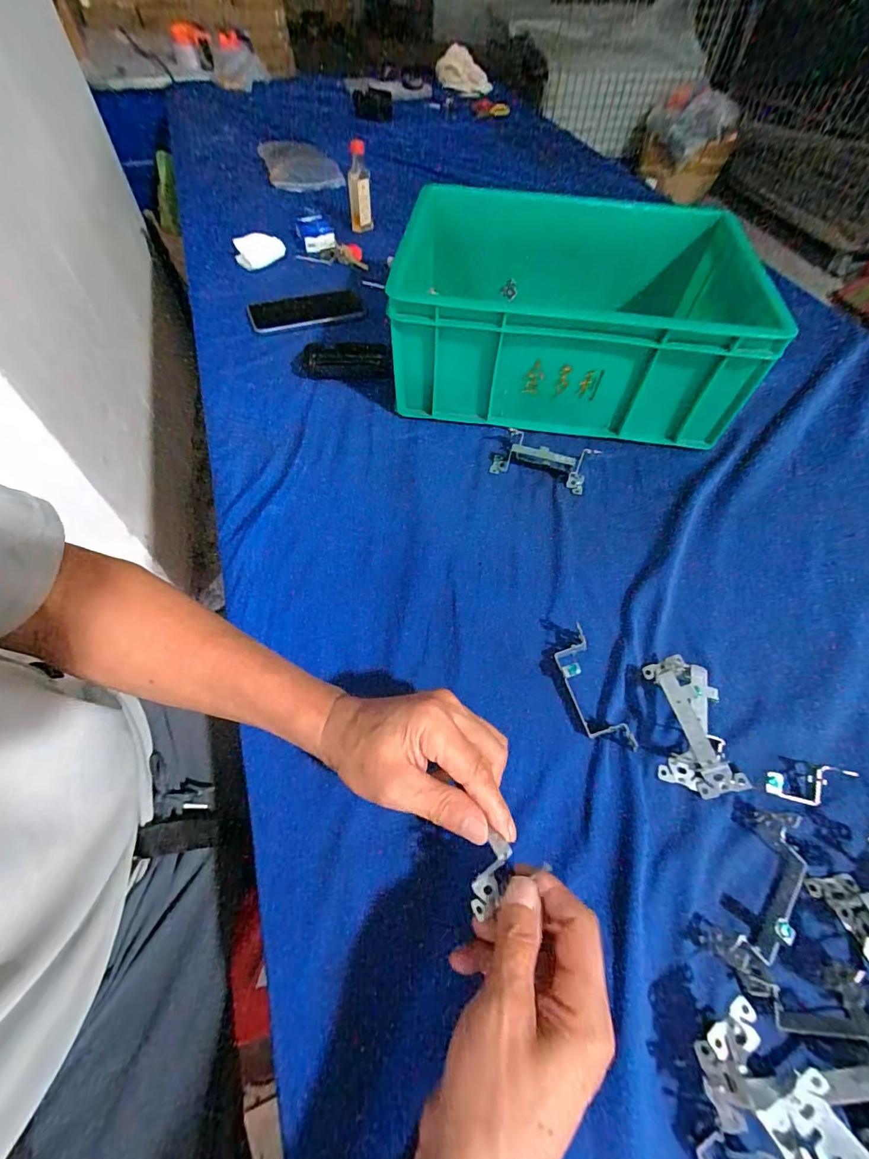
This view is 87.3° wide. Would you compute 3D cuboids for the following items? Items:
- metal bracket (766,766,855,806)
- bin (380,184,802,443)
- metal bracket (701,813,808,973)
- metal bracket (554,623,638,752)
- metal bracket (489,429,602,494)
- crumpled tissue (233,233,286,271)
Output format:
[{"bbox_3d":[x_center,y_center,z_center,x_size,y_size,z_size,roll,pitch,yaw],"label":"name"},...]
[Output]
[{"bbox_3d":[0.275,0.151,0.333,0.070,0.017,0.023,-3,58,-5],"label":"metal bracket"},{"bbox_3d":[0.161,-0.354,0.589,0.403,0.144,0.333,6,57,2],"label":"bin"},{"bbox_3d":[0.219,0.204,0.299,0.035,0.021,0.104,40,64,22],"label":"metal bracket"},{"bbox_3d":[0.128,0.089,0.374,0.035,0.012,0.105,-13,60,-11],"label":"metal bracket"},{"bbox_3d":[0.125,-0.135,0.517,0.118,0.028,0.058,9,57,4],"label":"metal bracket"},{"bbox_3d":[-0.283,-0.530,0.737,0.075,0.039,0.035,-21,60,-15],"label":"crumpled tissue"}]

